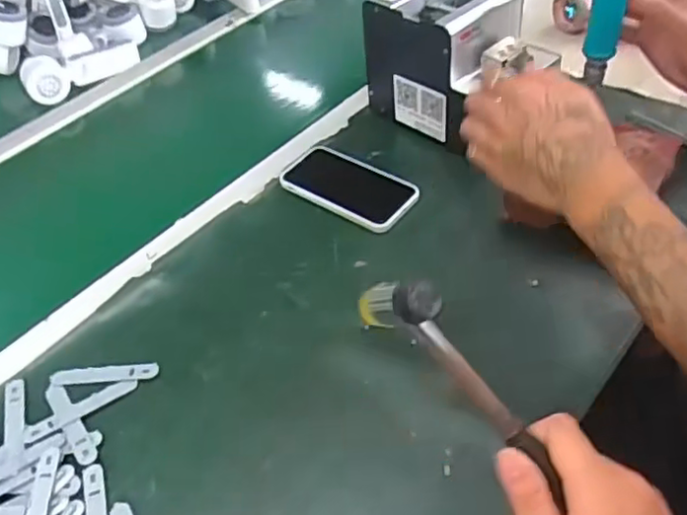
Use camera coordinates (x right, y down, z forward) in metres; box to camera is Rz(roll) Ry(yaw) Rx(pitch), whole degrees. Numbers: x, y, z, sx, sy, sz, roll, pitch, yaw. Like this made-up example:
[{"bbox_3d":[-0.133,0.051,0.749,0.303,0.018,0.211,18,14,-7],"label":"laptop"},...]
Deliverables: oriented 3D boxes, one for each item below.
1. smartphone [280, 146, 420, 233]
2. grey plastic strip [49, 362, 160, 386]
[{"bbox_3d":[0.002,-0.076,0.704,0.151,0.012,0.081,28,55,31],"label":"smartphone"},{"bbox_3d":[-0.209,0.101,0.568,0.095,0.007,0.018,-6,45,1],"label":"grey plastic strip"}]

